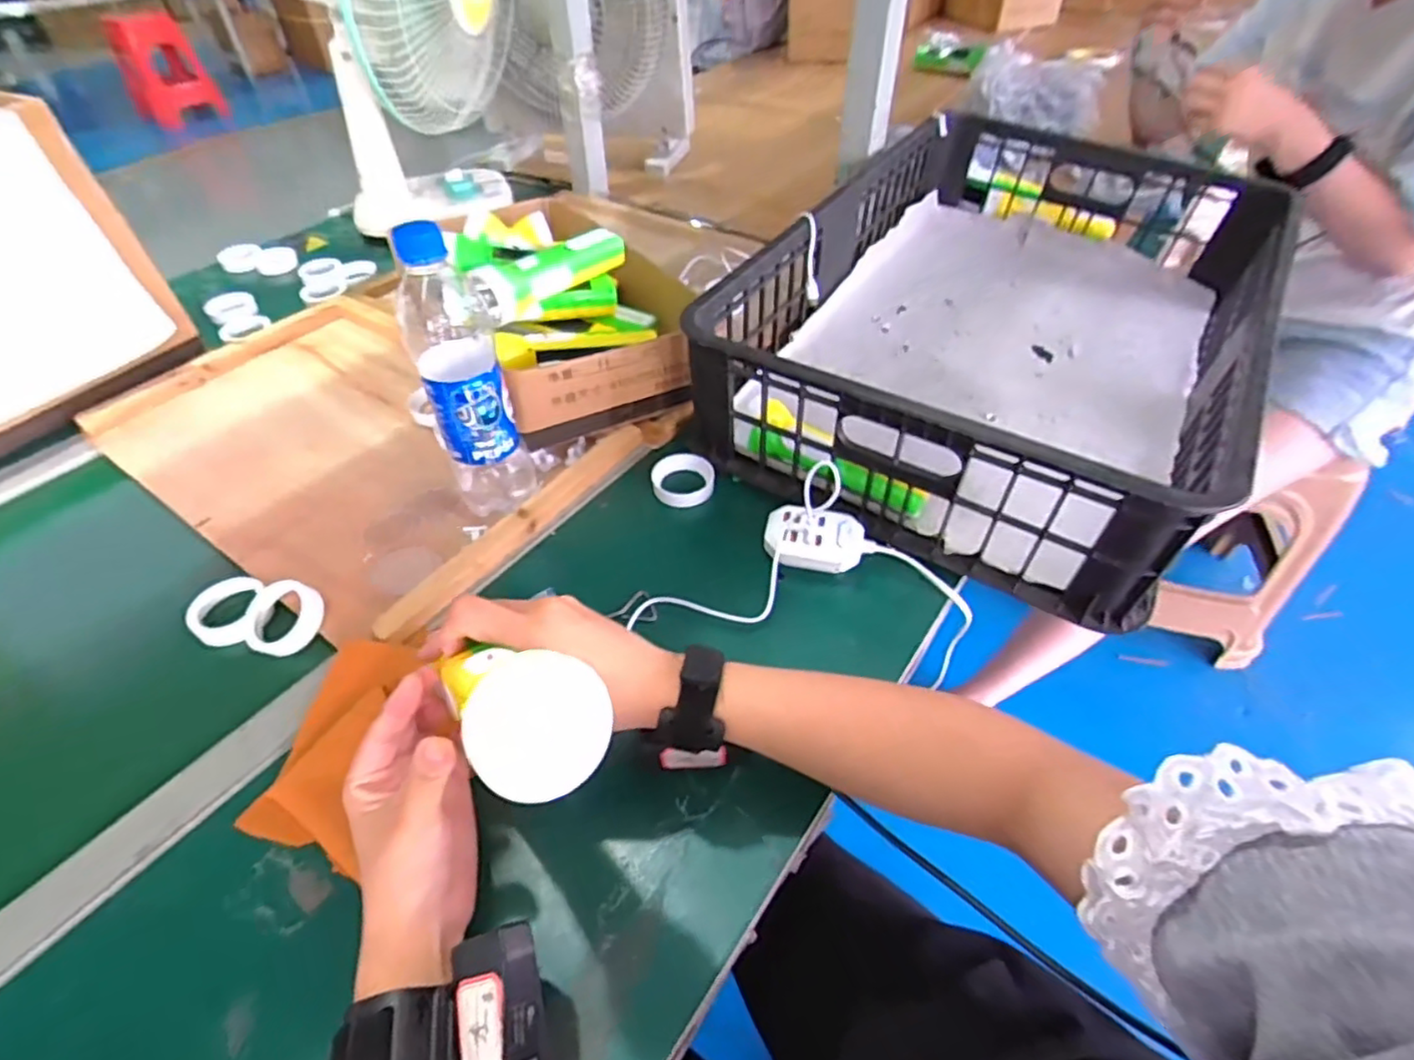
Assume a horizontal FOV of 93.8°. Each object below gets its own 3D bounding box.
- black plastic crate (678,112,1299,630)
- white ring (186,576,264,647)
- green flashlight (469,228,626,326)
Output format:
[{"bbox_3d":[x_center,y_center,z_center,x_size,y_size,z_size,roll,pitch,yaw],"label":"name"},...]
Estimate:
[{"bbox_3d":[0.330,-0.246,0.697,0.397,0.161,0.720,26,54,23],"label":"black plastic crate"},{"bbox_3d":[-0.367,0.063,0.507,0.051,0.021,0.047,-1,48,1],"label":"white ring"},{"bbox_3d":[-0.154,-0.258,0.649,0.041,0.043,0.170,28,55,24],"label":"green flashlight"}]

